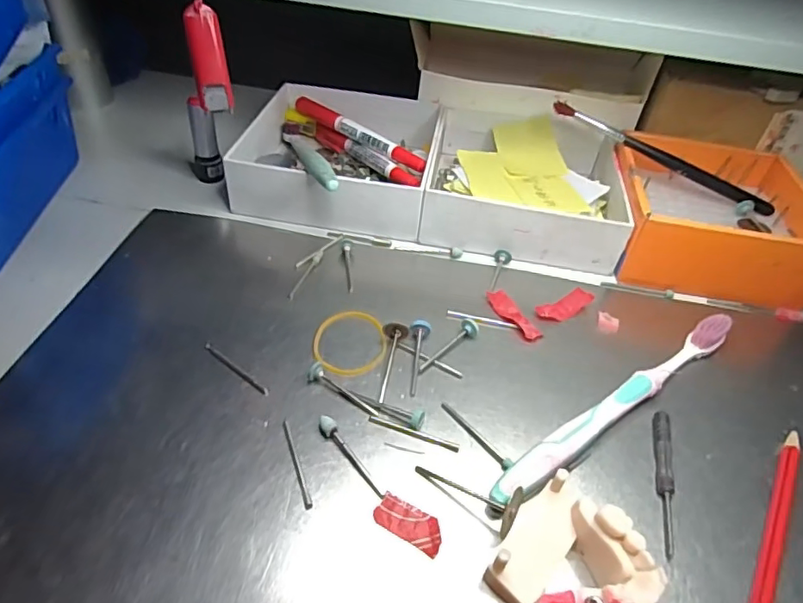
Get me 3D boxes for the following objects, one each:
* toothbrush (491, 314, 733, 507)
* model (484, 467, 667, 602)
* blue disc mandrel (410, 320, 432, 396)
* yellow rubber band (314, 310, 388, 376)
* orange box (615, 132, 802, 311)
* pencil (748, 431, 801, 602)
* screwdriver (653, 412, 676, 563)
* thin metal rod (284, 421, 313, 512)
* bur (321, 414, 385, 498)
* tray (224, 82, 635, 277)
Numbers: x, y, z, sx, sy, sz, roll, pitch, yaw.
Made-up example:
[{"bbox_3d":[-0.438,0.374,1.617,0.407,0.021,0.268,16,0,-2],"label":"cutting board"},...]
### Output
[{"bbox_3d":[0.111,0.048,0.271,0.180,0.016,0.015,-25,51,-29],"label":"toothbrush"},{"bbox_3d":[0.066,0.103,0.200,0.050,0.030,0.068,-25,51,-29],"label":"model"},{"bbox_3d":[0.008,0.028,0.284,0.010,0.009,0.044,9,43,3],"label":"blue disc mandrel"},{"bbox_3d":[-0.028,0.020,0.293,0.038,0.006,0.046,-8,45,-13],"label":"yellow rubber band"},{"bbox_3d":[0.207,-0.061,0.372,0.119,0.046,0.123,11,43,5],"label":"orange box"},{"bbox_3d":[0.147,0.104,0.221,0.008,0.010,0.147,29,48,23],"label":"pencil"},{"bbox_3d":[0.118,0.079,0.247,0.007,0.006,0.071,15,44,9],"label":"screwdriver"},{"bbox_3d":[-0.046,0.069,0.239,0.004,0.004,0.044,-13,48,-18],"label":"thin metal rod"},{"bbox_3d":[-0.022,0.068,0.242,0.006,0.005,0.045,-27,54,-28],"label":"bur"},{"bbox_3d":[0.023,-0.101,0.401,0.266,0.037,0.147,10,43,4],"label":"tray"}]

